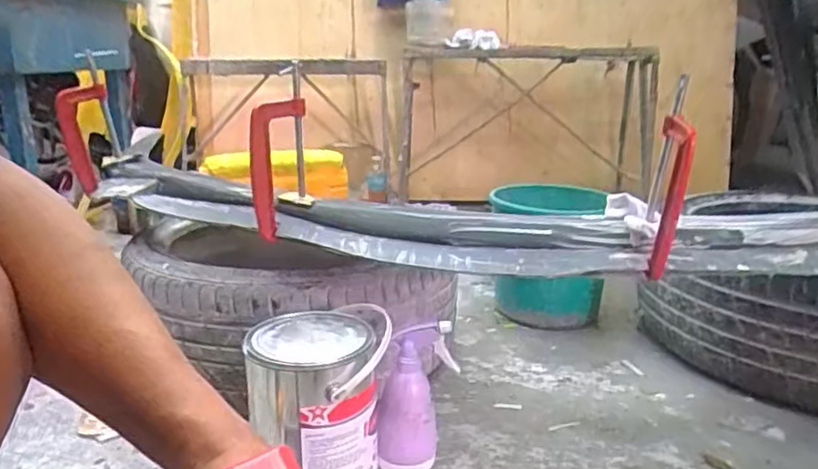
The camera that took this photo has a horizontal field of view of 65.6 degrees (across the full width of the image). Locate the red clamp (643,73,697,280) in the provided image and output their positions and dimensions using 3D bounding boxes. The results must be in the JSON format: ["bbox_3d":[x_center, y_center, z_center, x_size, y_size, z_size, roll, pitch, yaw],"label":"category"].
[{"bbox_3d":[0.328,-0.070,0.800,0.036,0.236,0.097,3,16,12],"label":"red clamp"}]

